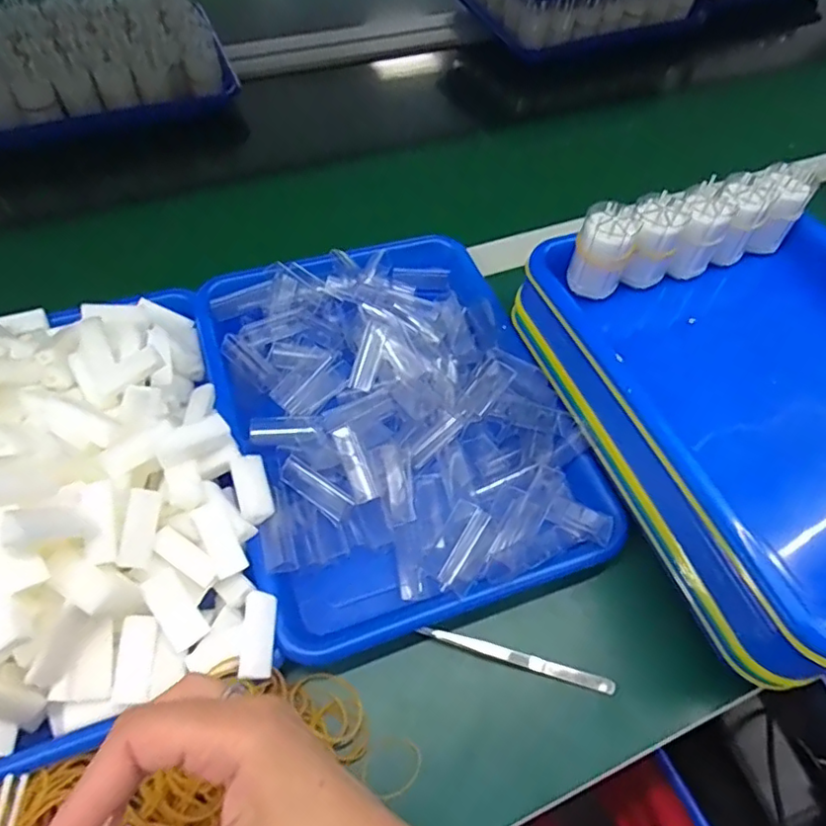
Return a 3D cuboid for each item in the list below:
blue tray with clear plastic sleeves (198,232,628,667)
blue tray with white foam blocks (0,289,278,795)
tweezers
[{"bbox_3d":[-0.017,-0.009,0.455,0.240,0.035,0.329,-17,58,-14],"label":"blue tray with clear plastic sleeves"},{"bbox_3d":[-0.240,0.034,0.358,0.251,0.096,0.321,-18,59,-15],"label":"blue tray with white foam blocks"},{"bbox_3d":[0.065,0.154,0.374,0.123,0.011,0.011,16,56,8],"label":"tweezers"}]

